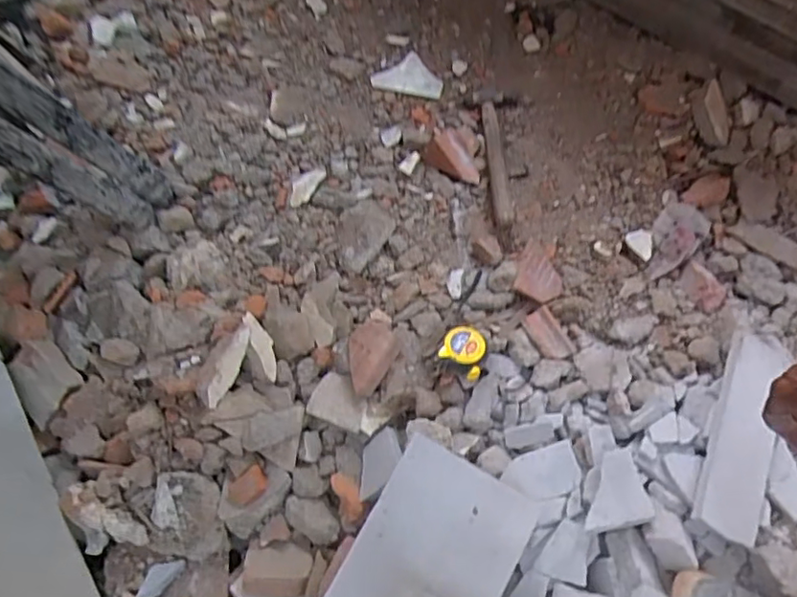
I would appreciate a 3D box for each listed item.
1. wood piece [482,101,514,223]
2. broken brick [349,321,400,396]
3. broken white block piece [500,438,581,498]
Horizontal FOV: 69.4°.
[{"bbox_3d":[0.186,-0.268,1.096,0.031,0.019,0.279,-3,63,1],"label":"wood piece"},{"bbox_3d":[-0.041,0.092,0.930,0.079,0.033,0.122,-4,63,0],"label":"broken brick"},{"bbox_3d":[0.211,0.255,0.838,0.110,0.020,0.069,-17,64,-6],"label":"broken white block piece"}]

